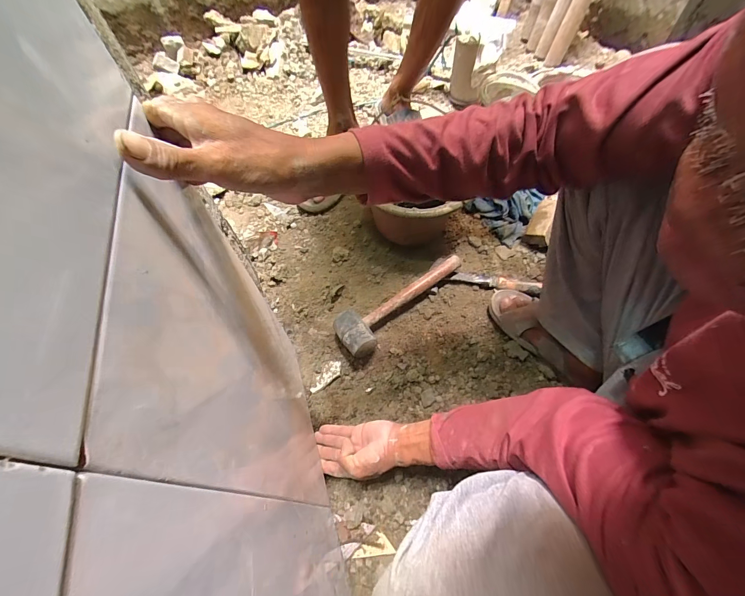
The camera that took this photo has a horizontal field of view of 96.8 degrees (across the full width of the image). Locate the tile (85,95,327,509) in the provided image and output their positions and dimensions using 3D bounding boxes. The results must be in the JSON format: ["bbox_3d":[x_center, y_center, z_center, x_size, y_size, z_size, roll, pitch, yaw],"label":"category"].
[{"bbox_3d":[-0.136,0.052,0.366,0.009,0.406,0.298,-18,60,-7],"label":"tile"}]

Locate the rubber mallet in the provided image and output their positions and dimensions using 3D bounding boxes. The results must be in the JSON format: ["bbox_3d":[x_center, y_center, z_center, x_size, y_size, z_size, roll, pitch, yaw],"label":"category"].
[{"bbox_3d":[0.056,0.005,0.680,0.291,0.054,0.097,-33,61,-16],"label":"rubber mallet"}]

